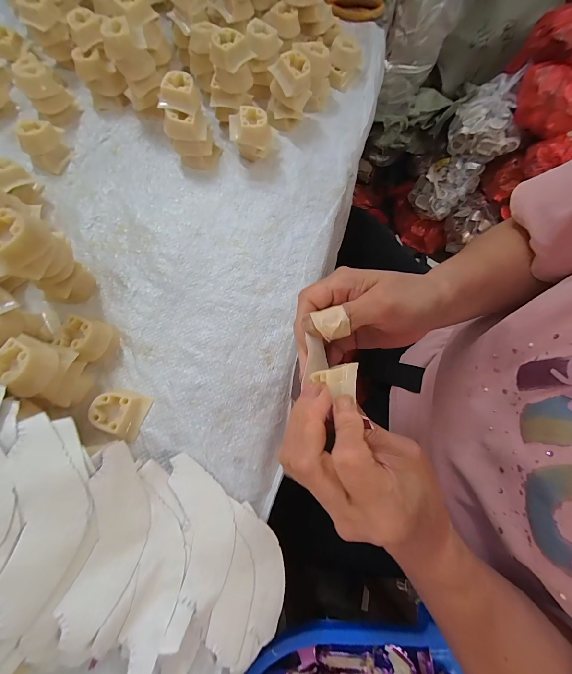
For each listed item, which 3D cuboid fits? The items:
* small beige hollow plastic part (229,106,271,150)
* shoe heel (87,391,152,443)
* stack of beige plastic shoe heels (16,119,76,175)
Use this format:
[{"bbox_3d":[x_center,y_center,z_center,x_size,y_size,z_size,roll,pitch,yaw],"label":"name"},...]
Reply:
[{"bbox_3d":[-0.041,-0.229,0.320,0.043,0.047,0.041,-10,72,-4],"label":"small beige hollow plastic part"},{"bbox_3d":[-0.143,0.064,0.242,0.040,0.017,0.037,22,73,6],"label":"shoe heel"},{"bbox_3d":[-0.276,-0.220,0.321,0.036,0.034,0.047,-10,72,-4],"label":"stack of beige plastic shoe heels"}]

